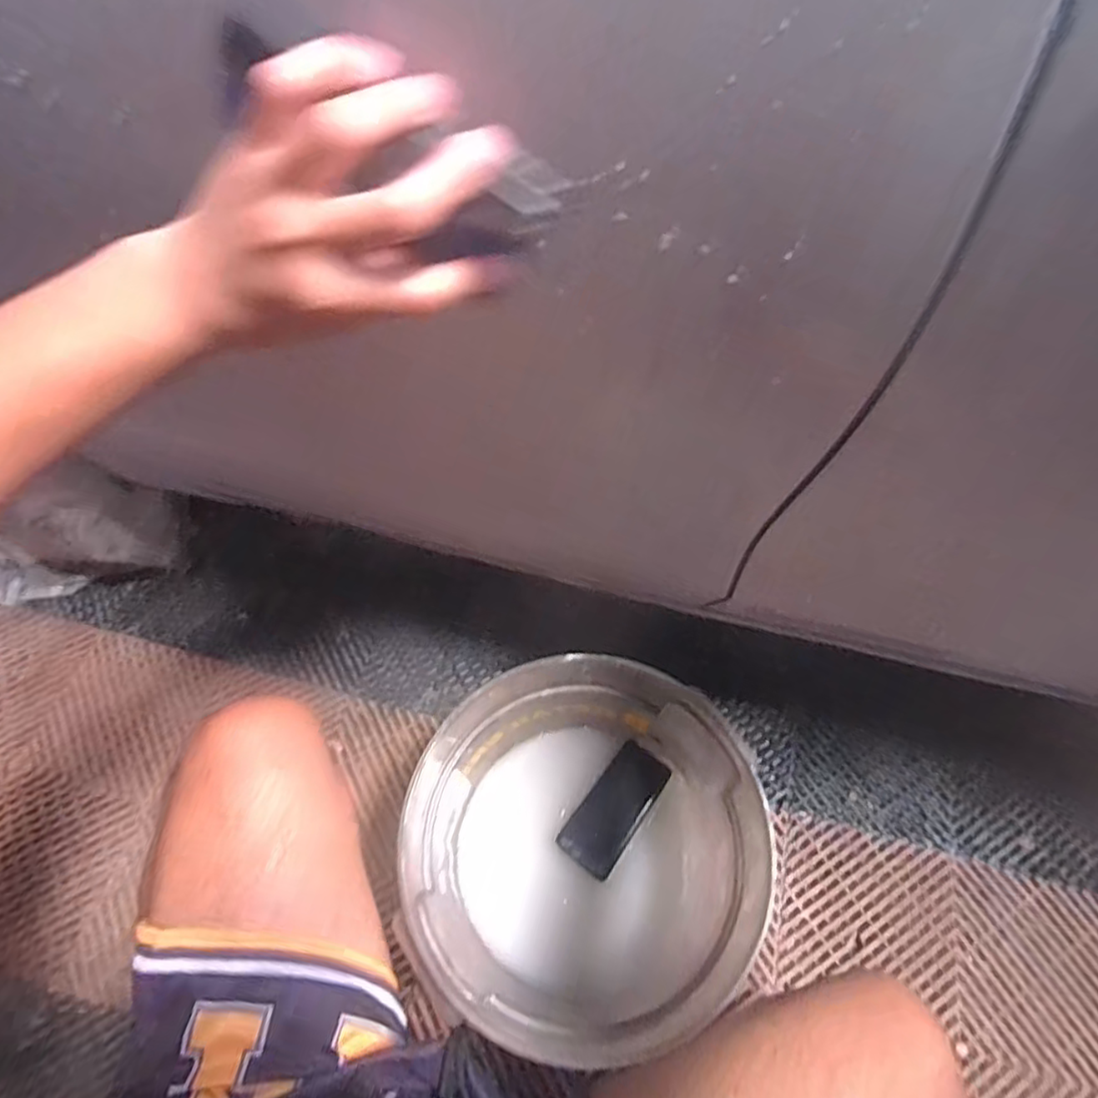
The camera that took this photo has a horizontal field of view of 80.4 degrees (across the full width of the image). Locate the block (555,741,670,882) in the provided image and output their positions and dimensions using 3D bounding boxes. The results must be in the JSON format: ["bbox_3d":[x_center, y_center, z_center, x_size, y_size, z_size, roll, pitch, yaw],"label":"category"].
[{"bbox_3d":[0.073,0.284,0.716,0.064,0.022,0.137,33,80,17],"label":"block"}]

